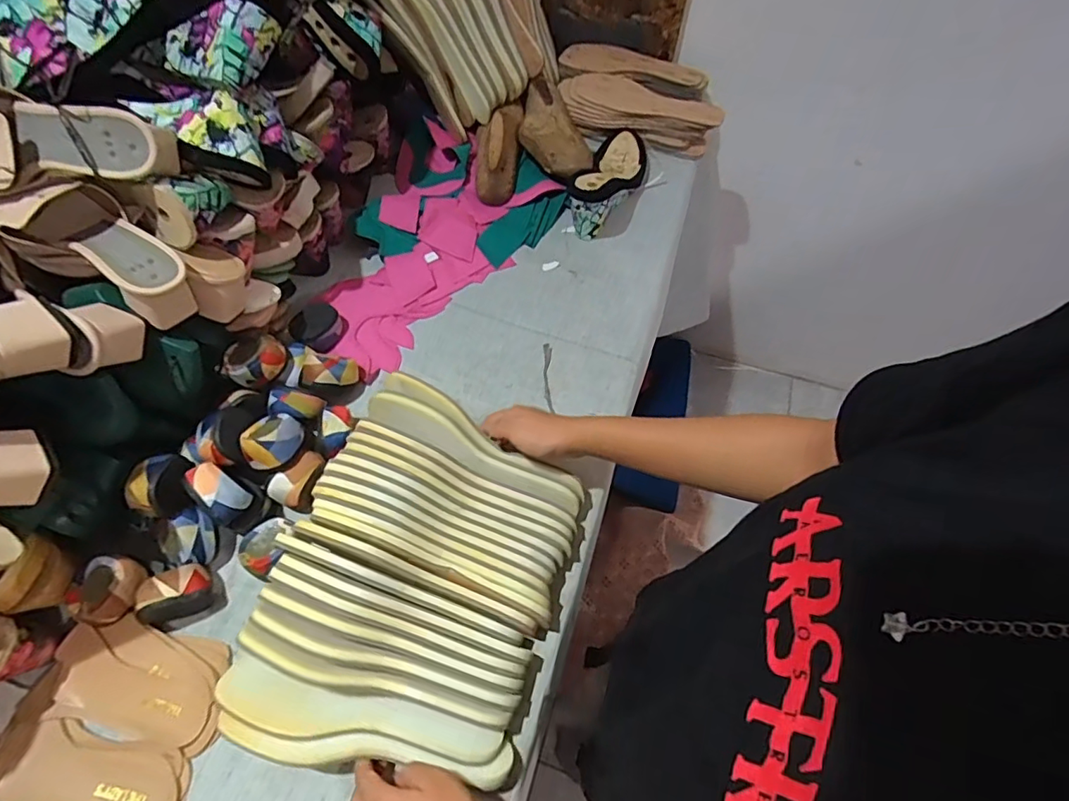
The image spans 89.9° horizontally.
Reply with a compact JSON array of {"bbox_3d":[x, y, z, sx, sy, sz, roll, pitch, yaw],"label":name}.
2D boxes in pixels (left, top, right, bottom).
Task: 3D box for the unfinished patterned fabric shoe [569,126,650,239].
[{"bbox_3d":[0.115,-0.342,0.798,0.088,0.089,0.230,14,62,9],"label":"unfinished patterned fabric shoe"}]

